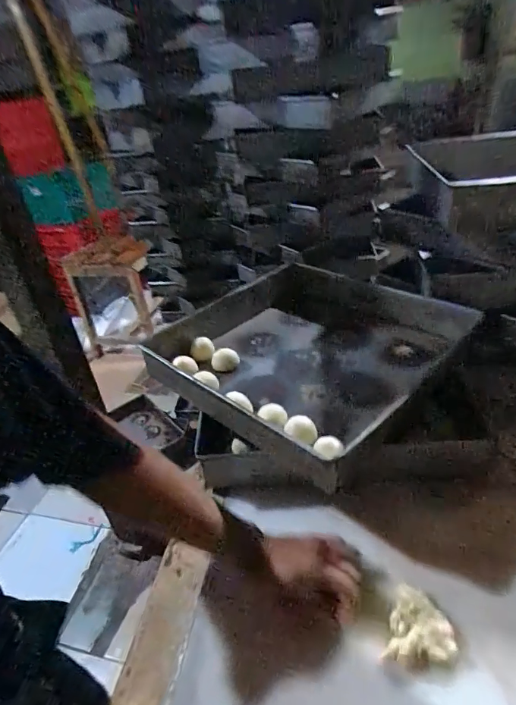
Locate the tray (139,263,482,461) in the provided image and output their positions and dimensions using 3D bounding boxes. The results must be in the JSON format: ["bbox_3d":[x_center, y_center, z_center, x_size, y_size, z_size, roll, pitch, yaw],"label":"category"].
[{"bbox_3d":[0.085,-0.001,0.739,0.412,0.094,0.434,23,45,37],"label":"tray"}]

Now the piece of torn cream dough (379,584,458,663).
[{"bbox_3d":[0.168,0.286,0.440,0.063,0.023,0.067,9,35,23],"label":"piece of torn cream dough"}]

